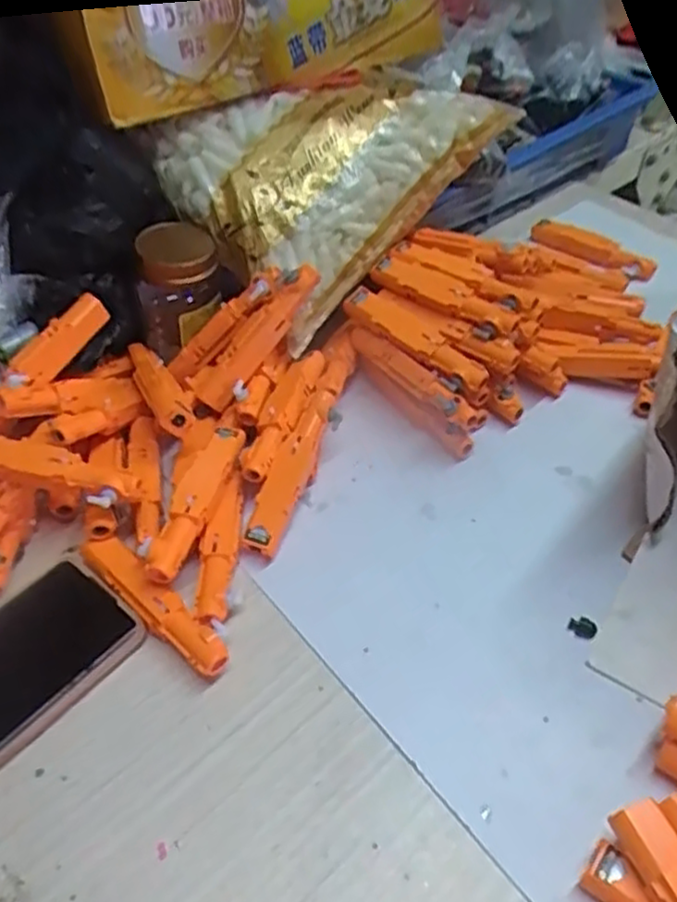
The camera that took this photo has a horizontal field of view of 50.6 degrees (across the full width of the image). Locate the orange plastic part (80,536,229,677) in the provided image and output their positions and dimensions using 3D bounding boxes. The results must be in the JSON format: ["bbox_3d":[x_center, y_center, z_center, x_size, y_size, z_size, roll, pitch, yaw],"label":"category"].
[{"bbox_3d":[-0.105,0.087,0.406,0.113,0.022,0.020,34,56,28],"label":"orange plastic part"}]

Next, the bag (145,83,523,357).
[{"bbox_3d":[-0.015,-0.221,0.558,0.172,0.061,0.223,41,80,3],"label":"bag"}]

